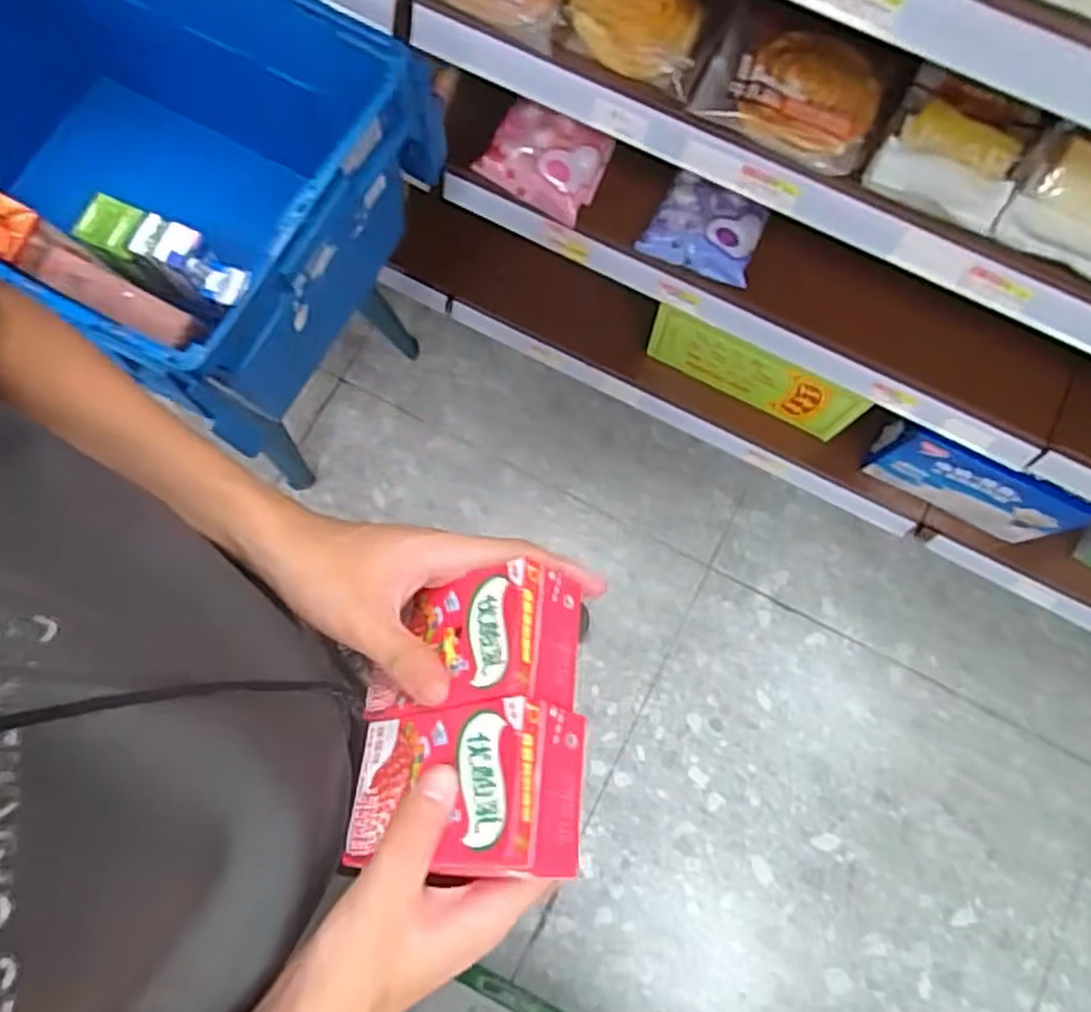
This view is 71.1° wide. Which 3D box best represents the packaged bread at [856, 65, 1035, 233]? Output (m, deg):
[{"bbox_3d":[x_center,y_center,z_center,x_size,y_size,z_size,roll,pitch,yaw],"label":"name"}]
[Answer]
[{"bbox_3d":[0.391,-0.351,0.740,0.138,0.043,0.127,24,79,4],"label":"packaged bread"}]

